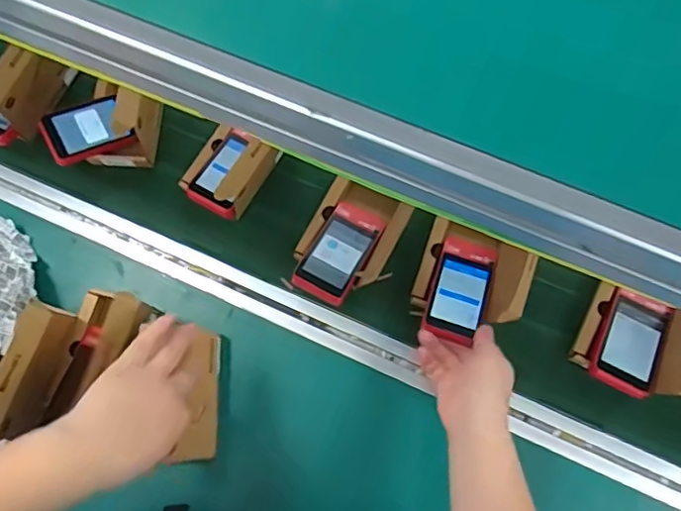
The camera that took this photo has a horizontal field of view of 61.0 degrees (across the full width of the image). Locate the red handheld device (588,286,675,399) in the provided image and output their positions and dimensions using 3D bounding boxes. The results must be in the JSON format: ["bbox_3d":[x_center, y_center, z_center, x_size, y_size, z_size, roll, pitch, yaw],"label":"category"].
[{"bbox_3d":[0.316,0.092,0.629,0.066,0.016,0.112,26,64,7],"label":"red handheld device"}]

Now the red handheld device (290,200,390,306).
[{"bbox_3d":[0.001,-0.002,0.659,0.065,0.023,0.118,27,62,7],"label":"red handheld device"}]

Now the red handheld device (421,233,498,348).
[{"bbox_3d":[0.134,0.035,0.643,0.064,0.018,0.127,22,57,7],"label":"red handheld device"}]

